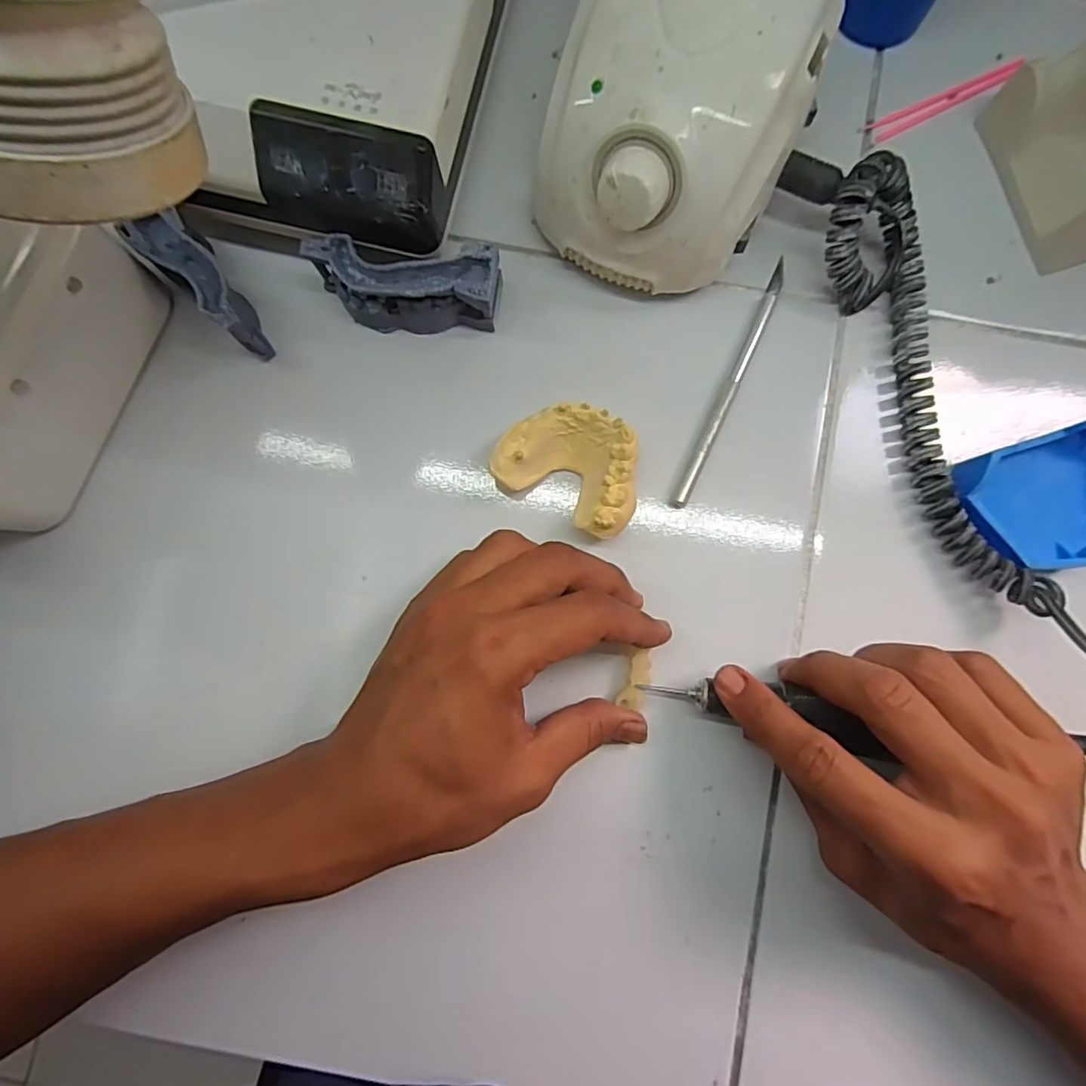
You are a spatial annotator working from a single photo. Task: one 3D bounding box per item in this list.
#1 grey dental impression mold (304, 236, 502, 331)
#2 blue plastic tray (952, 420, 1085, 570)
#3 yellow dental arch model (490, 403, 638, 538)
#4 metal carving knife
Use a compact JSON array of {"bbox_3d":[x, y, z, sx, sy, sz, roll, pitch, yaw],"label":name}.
[{"bbox_3d":[-0.064,-0.122,0.272,0.085,0.031,0.030,3,86,1],"label":"grey dental impression mold"},{"bbox_3d":[0.238,-0.020,0.264,0.076,0.022,0.061,-21,86,0],"label":"blue plastic tray"},{"bbox_3d":[0.015,-0.038,0.267,0.067,0.022,0.050,29,87,3],"label":"yellow dental arch model"},{"bbox_3d":[0.094,-0.079,0.282,0.007,0.009,0.133,24,87,3],"label":"metal carving knife"}]

